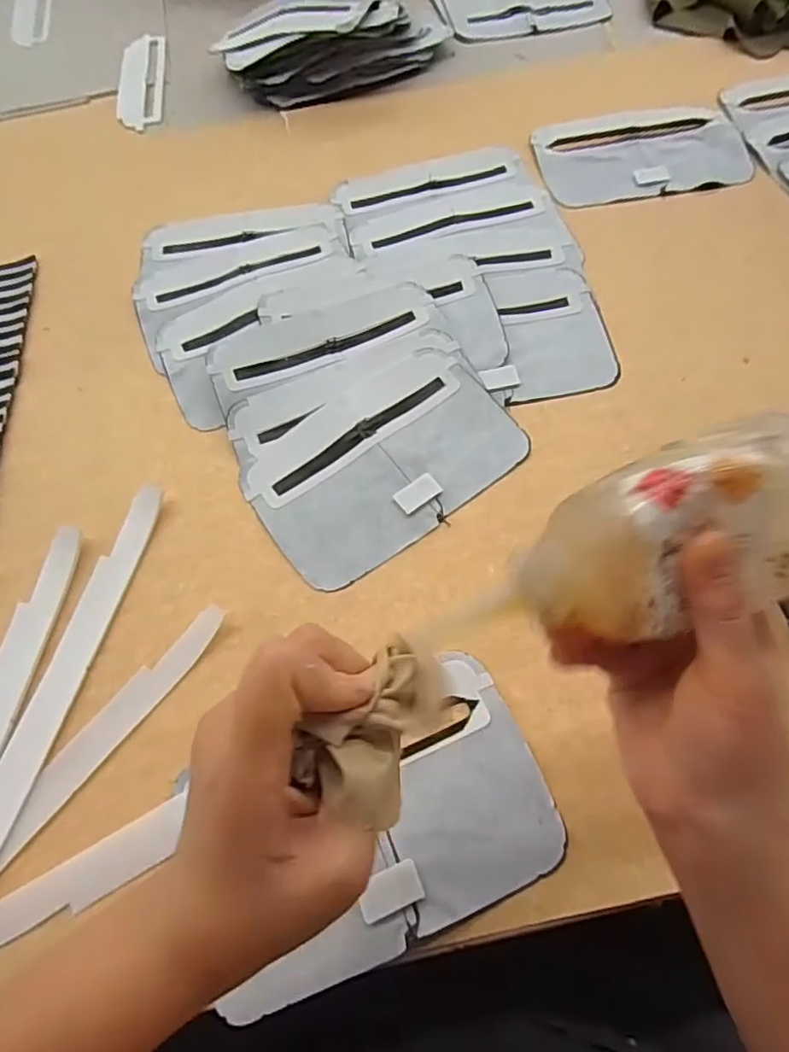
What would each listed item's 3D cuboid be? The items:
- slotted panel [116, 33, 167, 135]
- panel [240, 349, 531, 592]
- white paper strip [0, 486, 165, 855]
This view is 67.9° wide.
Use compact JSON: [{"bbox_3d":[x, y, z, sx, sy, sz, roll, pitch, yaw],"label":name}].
[{"bbox_3d":[-0.297,-0.526,0.690,0.051,0.010,0.178,-8,63,-1],"label":"slotted panel"},{"bbox_3d":[-0.008,-0.051,0.439,0.194,0.011,0.128,-34,66,-13],"label":"panel"},{"bbox_3d":[-0.210,0.088,0.376,0.026,0.011,0.258,10,64,8],"label":"white paper strip"}]

